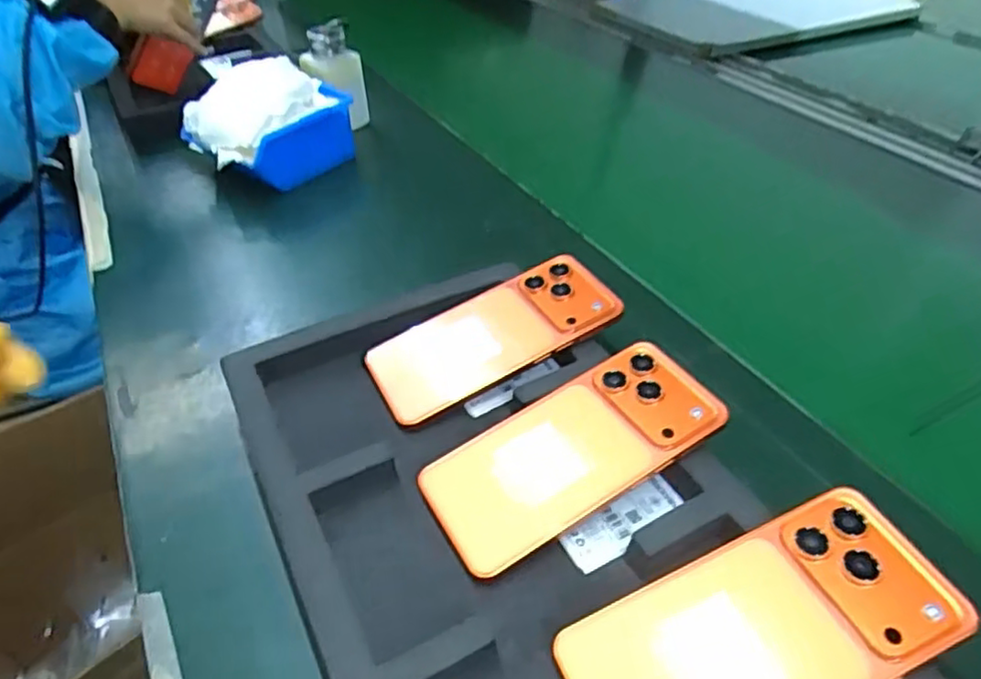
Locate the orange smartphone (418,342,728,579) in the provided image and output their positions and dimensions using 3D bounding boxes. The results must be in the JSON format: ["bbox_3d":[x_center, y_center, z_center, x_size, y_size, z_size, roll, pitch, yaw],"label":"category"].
[{"bbox_3d":[0.045,0.058,0.364,0.164,0.007,0.078,-29,46,-15],"label":"orange smartphone"}]

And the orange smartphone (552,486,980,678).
[{"bbox_3d":[0.114,0.126,0.282,0.163,0.006,0.076,-25,43,-7],"label":"orange smartphone"}]

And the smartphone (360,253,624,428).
[{"bbox_3d":[0.001,-0.004,0.440,0.163,0.007,0.075,-28,50,-10],"label":"smartphone"}]

